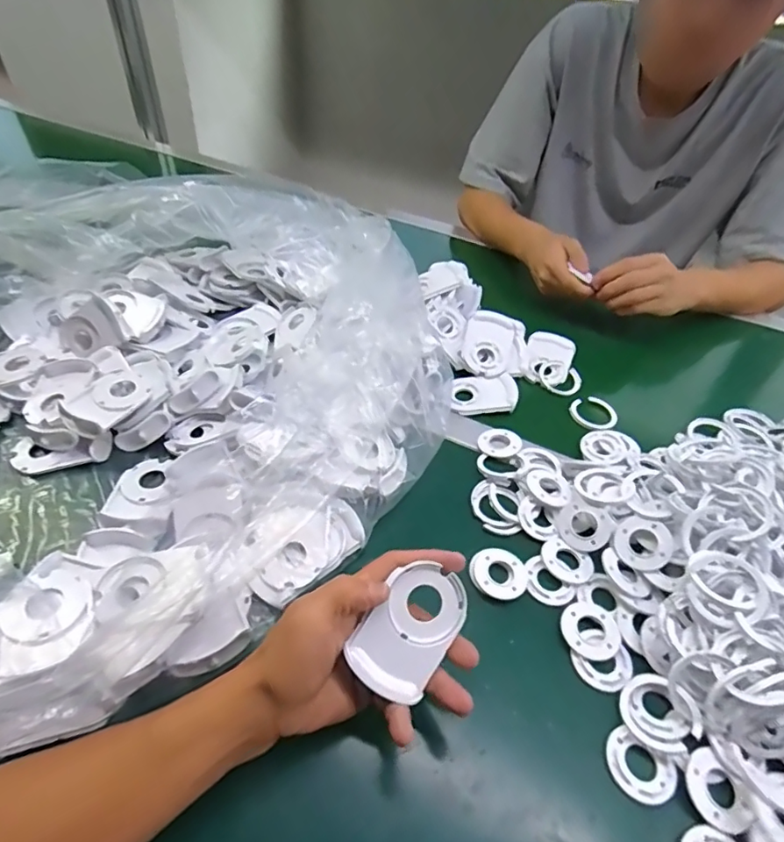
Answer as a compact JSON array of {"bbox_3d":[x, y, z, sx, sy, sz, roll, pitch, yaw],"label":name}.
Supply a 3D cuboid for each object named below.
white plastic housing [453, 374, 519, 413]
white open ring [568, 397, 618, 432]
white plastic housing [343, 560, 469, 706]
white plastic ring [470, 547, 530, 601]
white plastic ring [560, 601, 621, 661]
[{"bbox_3d":[0.106,-0.030,0.595,0.075,0.010,0.053,0,45,-5],"label":"white plastic housing"},{"bbox_3d":[0.234,-0.008,0.597,0.051,0.008,0.052,2,47,-2],"label":"white open ring"},{"bbox_3d":[0.012,0.135,0.337,0.054,0.004,0.083,39,76,1],"label":"white plastic housing"},{"bbox_3d":[0.090,0.126,0.434,0.048,0.004,0.046,3,45,-3],"label":"white plastic ring"},{"bbox_3d":[0.155,0.163,0.407,0.042,0.007,0.044,3,45,-3],"label":"white plastic ring"}]

